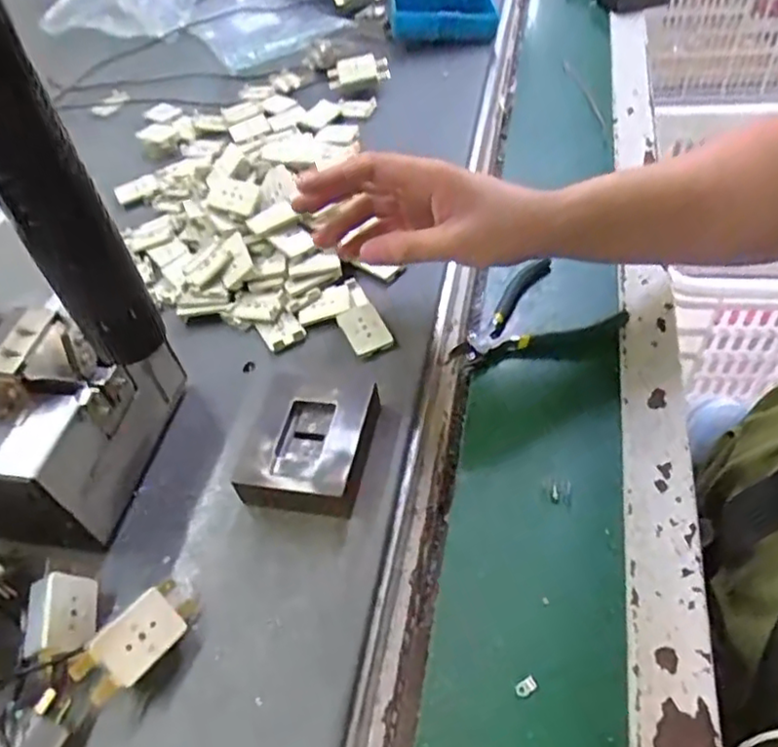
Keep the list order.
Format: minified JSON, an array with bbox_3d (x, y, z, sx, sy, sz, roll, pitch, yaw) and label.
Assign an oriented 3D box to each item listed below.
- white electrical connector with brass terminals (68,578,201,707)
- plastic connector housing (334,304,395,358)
[{"bbox_3d":[-0.122,0.127,0.318,0.029,0.019,0.059,47,54,-1],"label":"white electrical connector with brass terminals"},{"bbox_3d":[-0.018,-0.031,0.458,0.028,0.011,0.042,-24,51,-12],"label":"plastic connector housing"}]

